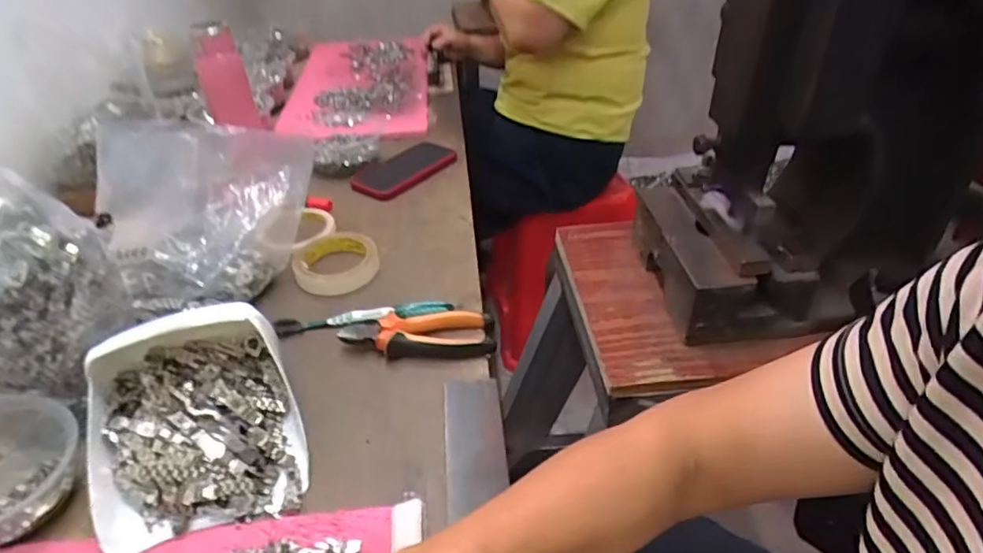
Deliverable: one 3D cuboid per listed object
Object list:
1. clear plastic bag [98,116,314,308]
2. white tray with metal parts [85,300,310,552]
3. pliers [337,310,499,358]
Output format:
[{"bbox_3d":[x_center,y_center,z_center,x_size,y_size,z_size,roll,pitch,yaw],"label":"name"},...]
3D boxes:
[{"bbox_3d":[-0.304,-0.063,0.626,0.219,0.167,0.163,-10,38,-10],"label":"clear plastic bag"},{"bbox_3d":[-0.243,0.105,0.466,0.152,0.079,0.175,-17,40,-18],"label":"white tray with metal parts"},{"bbox_3d":[-0.074,0.059,0.582,0.150,0.024,0.055,-1,38,1],"label":"pliers"}]

